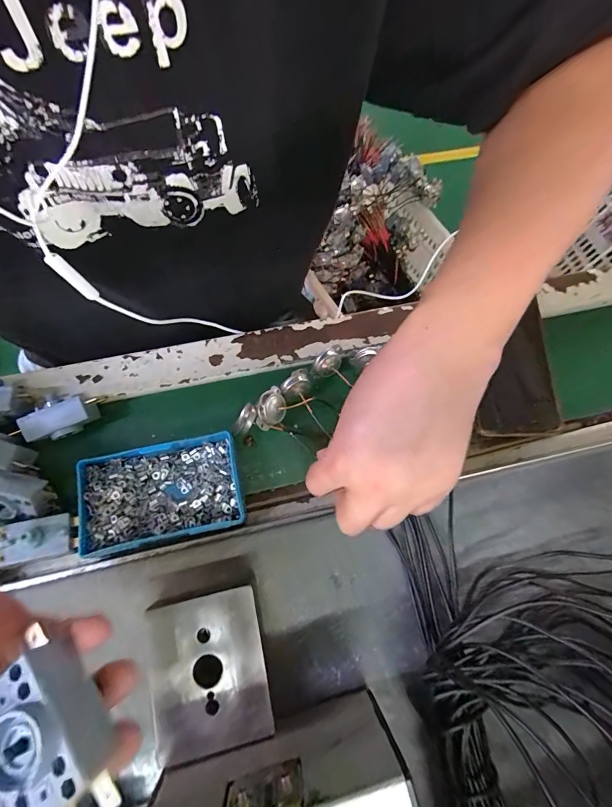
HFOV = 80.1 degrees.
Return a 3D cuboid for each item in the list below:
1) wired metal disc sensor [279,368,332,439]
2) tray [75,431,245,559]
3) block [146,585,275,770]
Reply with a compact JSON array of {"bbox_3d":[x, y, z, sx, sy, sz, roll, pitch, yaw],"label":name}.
[{"bbox_3d":[-0.003,0.001,0.295,0.025,0.019,0.055,-16,68,-9],"label":"wired metal disc sensor"},{"bbox_3d":[-0.109,0.066,0.277,0.113,0.023,0.070,-11,75,-6],"label":"tray"},{"bbox_3d":[-0.058,0.159,0.220,0.064,0.027,0.081,-10,67,-7],"label":"block"}]

